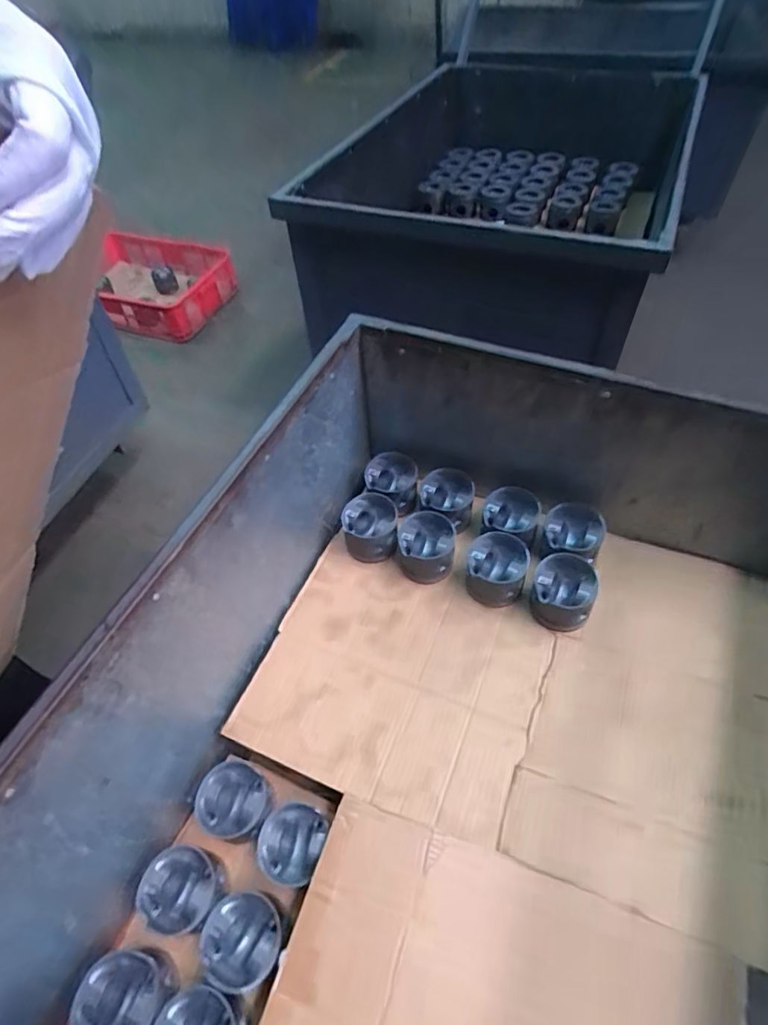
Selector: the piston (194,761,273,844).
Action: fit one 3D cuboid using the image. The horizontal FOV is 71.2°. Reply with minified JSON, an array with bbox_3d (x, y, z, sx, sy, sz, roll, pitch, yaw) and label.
[{"bbox_3d":[-0.193,0.386,0.713,0.092,0.061,0.086,-2,52,2],"label":"piston"}]

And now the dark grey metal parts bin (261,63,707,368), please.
[{"bbox_3d":[0.326,-0.811,1.390,0.754,0.312,1.171,18,56,16],"label":"dark grey metal parts bin"}]

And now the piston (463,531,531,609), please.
[{"bbox_3d":[0.171,0.088,0.820,0.089,0.078,0.088,-2,52,3],"label":"piston"}]

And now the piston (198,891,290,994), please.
[{"bbox_3d":[-0.160,0.501,0.630,0.090,0.061,0.089,-2,52,2],"label":"piston"}]

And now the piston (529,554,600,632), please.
[{"bbox_3d":[0.260,0.119,0.788,0.086,0.074,0.090,-2,52,3],"label":"piston"}]

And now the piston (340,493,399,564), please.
[{"bbox_3d":[-0.022,0.029,0.889,0.090,0.081,0.084,-2,52,3],"label":"piston"}]

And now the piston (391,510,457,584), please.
[{"bbox_3d":[0.066,0.059,0.860,0.095,0.074,0.085,5,53,9],"label":"piston"}]

